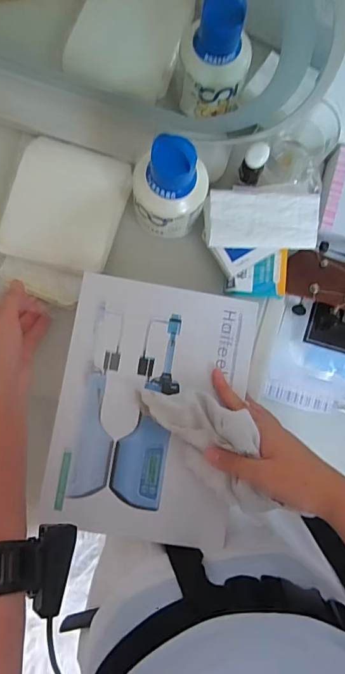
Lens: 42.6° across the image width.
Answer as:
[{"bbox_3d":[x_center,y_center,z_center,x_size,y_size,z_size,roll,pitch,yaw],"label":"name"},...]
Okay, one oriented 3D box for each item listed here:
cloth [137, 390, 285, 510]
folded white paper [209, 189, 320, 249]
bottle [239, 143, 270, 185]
[{"bbox_3d":[0.040,0.097,0.407,0.064,0.042,0.141,-37,88,-8],"label":"cloth"},{"bbox_3d":[0.101,-0.132,0.489,0.118,0.017,0.062,0,84,-5],"label":"folded white paper"},{"bbox_3d":[0.093,-0.199,0.513,0.027,0.057,0.023,18,82,-2],"label":"bottle"}]

